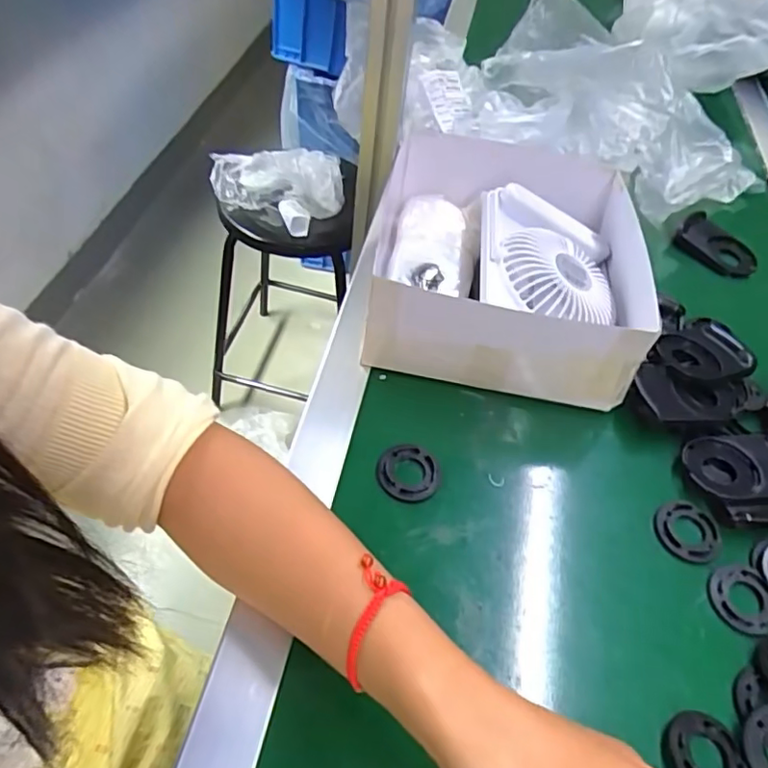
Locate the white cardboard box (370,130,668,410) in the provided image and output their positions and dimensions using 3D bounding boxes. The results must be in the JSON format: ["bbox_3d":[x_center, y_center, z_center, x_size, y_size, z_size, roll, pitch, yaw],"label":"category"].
[{"bbox_3d":[0.106,-0.109,0.505,0.226,0.092,0.245,8,51,0],"label":"white cardboard box"}]

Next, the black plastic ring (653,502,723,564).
[{"bbox_3d":[0.209,0.100,0.405,0.044,0.004,0.043,25,53,14],"label":"black plastic ring"}]

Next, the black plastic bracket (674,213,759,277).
[{"bbox_3d":[0.344,-0.141,0.607,0.045,0.022,0.084,-29,60,-27],"label":"black plastic bracket"}]

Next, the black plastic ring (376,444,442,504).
[{"bbox_3d":[0.017,0.062,0.411,0.044,0.006,0.043,3,51,-4],"label":"black plastic ring"}]

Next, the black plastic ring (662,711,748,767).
[{"bbox_3d":[0.175,0.201,0.319,0.043,0.006,0.041,3,51,-4],"label":"black plastic ring"}]

